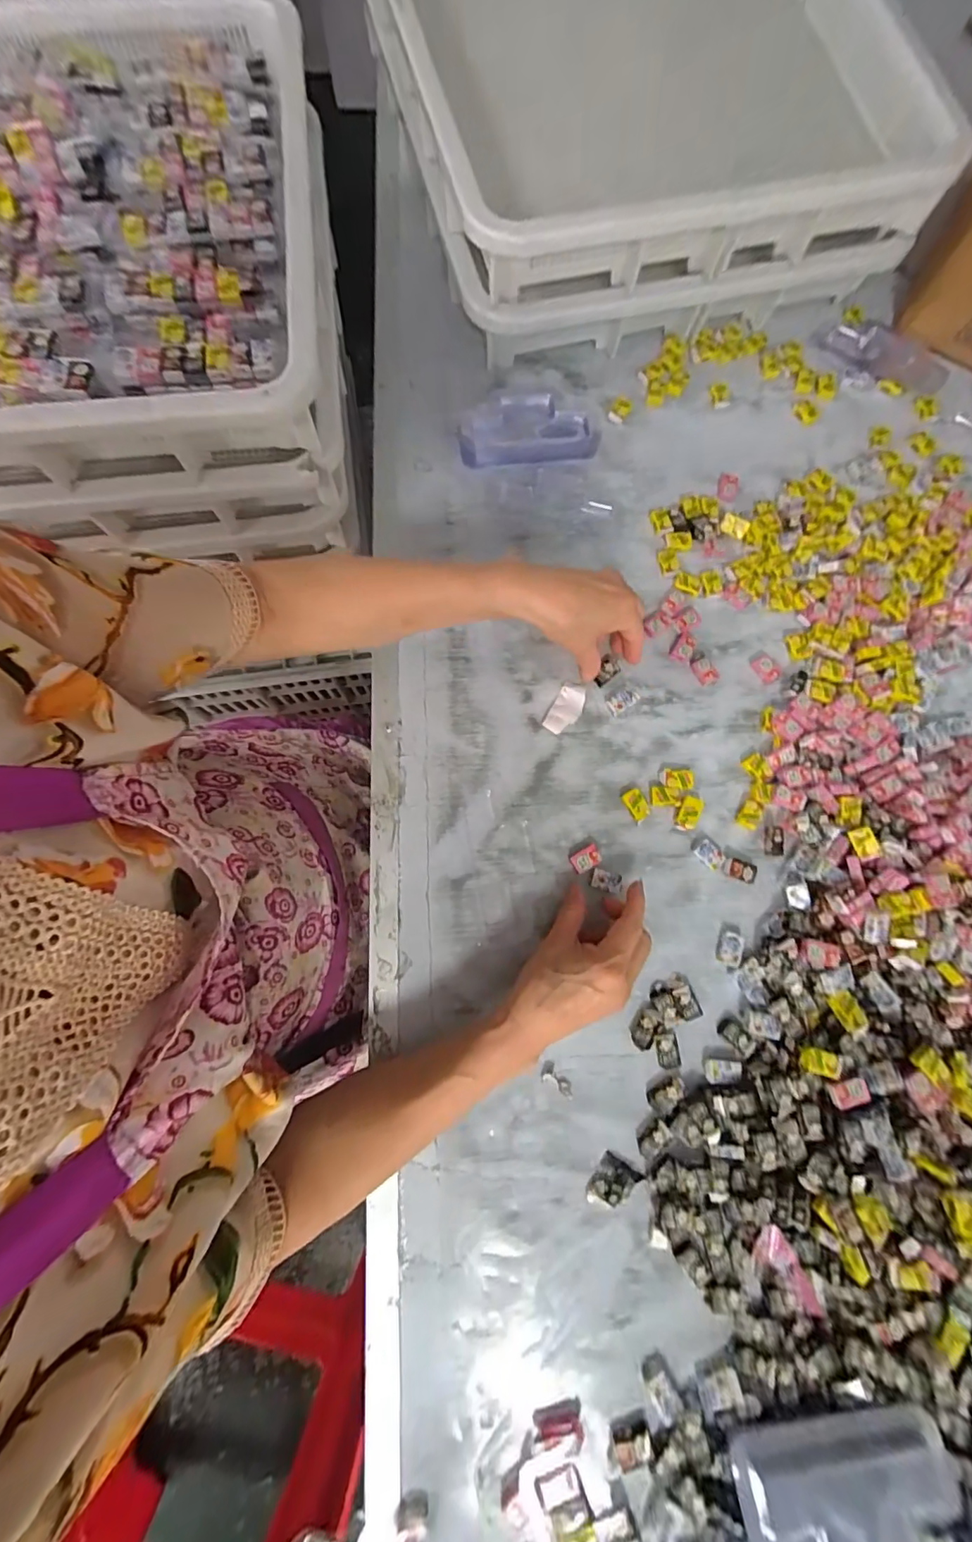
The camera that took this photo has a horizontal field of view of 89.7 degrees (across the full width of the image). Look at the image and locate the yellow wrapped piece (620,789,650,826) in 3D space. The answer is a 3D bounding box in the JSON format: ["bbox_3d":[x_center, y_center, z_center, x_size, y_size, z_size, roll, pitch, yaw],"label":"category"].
[{"bbox_3d":[0.137,0.031,0.444,0.018,0.008,0.029,-30,79,-7],"label":"yellow wrapped piece"}]

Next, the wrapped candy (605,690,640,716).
[{"bbox_3d":[0.130,-0.067,0.463,0.033,0.007,0.017,-33,80,-7],"label":"wrapped candy"}]

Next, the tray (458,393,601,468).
[{"bbox_3d":[0.042,-0.356,0.512,0.138,0.031,0.071,-8,78,-2],"label":"tray"}]

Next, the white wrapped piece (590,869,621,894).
[{"bbox_3d":[0.106,0.096,0.427,0.026,0.006,0.016,16,78,3],"label":"white wrapped piece"}]

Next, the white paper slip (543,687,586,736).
[{"bbox_3d":[0.075,-0.057,0.463,0.027,0.004,0.049,28,79,6],"label":"white paper slip"}]

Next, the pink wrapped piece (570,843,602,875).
[{"bbox_3d":[0.089,0.078,0.433,0.026,0.008,0.018,-29,79,-7],"label":"pink wrapped piece"}]

